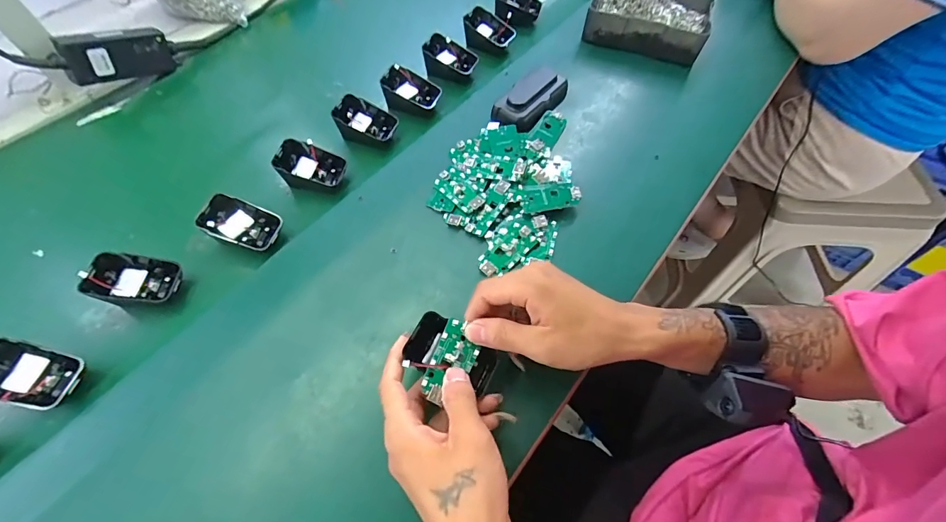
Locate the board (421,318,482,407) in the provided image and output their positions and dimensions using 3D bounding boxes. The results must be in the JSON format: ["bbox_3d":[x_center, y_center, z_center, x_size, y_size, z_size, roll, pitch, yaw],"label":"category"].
[{"bbox_3d":[-0.015,0.076,0.304,0.031,0.004,0.062,28,63,-7],"label":"board"}]

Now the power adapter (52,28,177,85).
[{"bbox_3d":[-0.456,-0.266,0.528,0.030,0.054,0.120,30,43,19],"label":"power adapter"}]

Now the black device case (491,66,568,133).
[{"bbox_3d":[0.073,-0.202,0.501,0.056,0.023,0.107,35,66,21],"label":"black device case"}]

